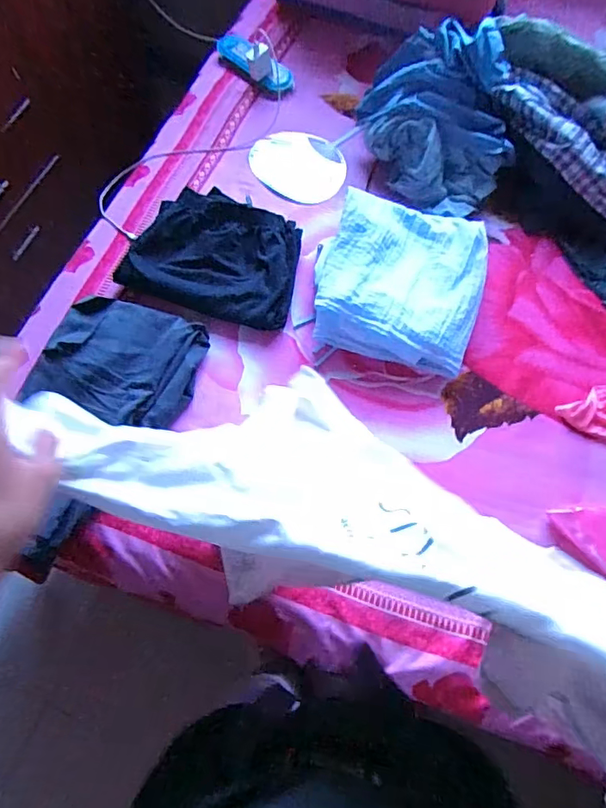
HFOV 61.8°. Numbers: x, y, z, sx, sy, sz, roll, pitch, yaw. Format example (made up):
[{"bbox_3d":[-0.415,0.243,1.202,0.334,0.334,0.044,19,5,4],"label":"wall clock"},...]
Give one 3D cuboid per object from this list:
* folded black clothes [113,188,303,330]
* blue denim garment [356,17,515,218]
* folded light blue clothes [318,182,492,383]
[{"bbox_3d":[-0.161,-0.294,0.984,0.339,0.057,0.261,19,67,11],"label":"folded black clothes"},{"bbox_3d":[0.277,-0.597,1.045,0.275,0.180,0.396,-9,65,-1],"label":"blue denim garment"},{"bbox_3d":[0.177,-0.225,0.931,0.296,0.100,0.306,16,67,10],"label":"folded light blue clothes"}]

